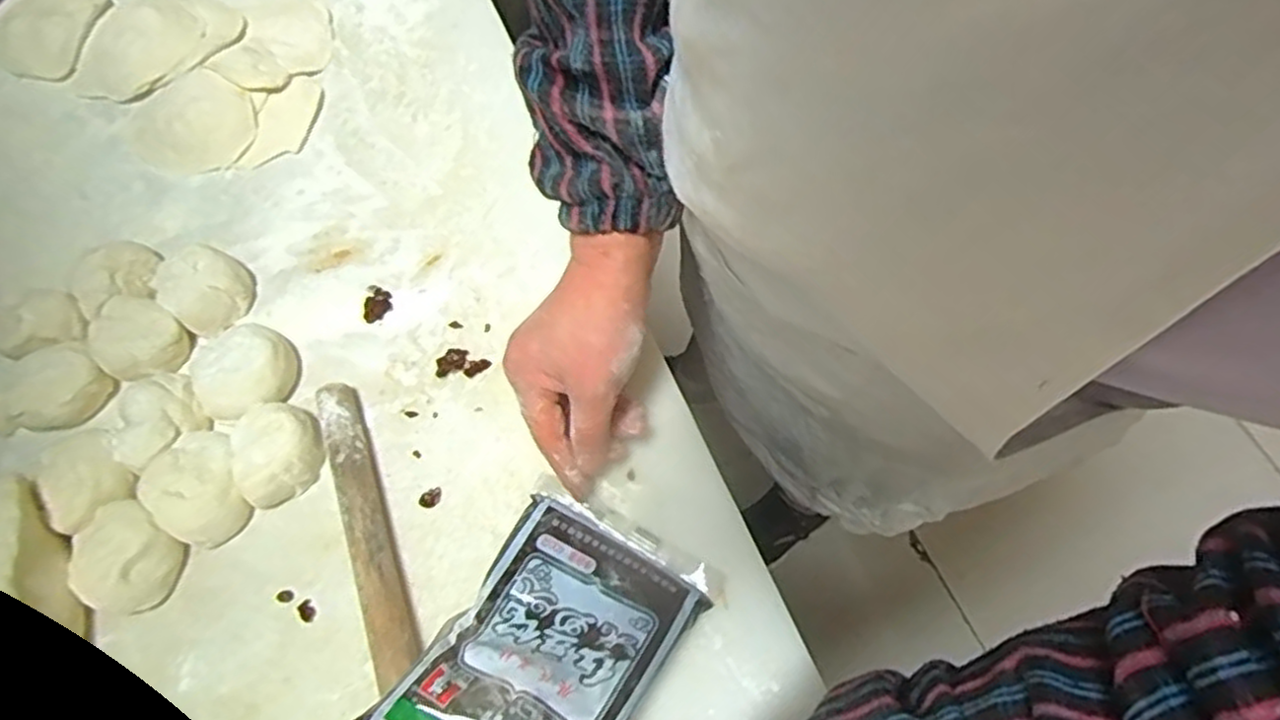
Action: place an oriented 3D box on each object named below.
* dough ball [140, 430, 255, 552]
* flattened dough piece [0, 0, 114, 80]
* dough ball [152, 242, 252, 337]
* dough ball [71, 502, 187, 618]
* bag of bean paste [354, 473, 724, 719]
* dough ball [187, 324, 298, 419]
[{"bbox_3d":[-0.250,0.073,0.416,0.044,0.033,0.061,-26,71,-9],"label":"dough ball"},{"bbox_3d":[-0.454,-0.256,0.565,0.083,0.017,0.085,0,69,0],"label":"flattened dough piece"},{"bbox_3d":[-0.277,-0.046,0.467,0.051,0.029,0.048,0,69,0],"label":"dough ball"},{"bbox_3d":[-0.283,0.109,0.402,0.055,0.032,0.049,37,73,14],"label":"dough ball"},{"bbox_3d":[-0.047,0.144,0.359,0.106,0.021,0.172,24,47,18],"label":"bag of bean paste"},{"bbox_3d":[-0.243,0.007,0.445,0.057,0.031,0.056,0,69,0],"label":"dough ball"}]

